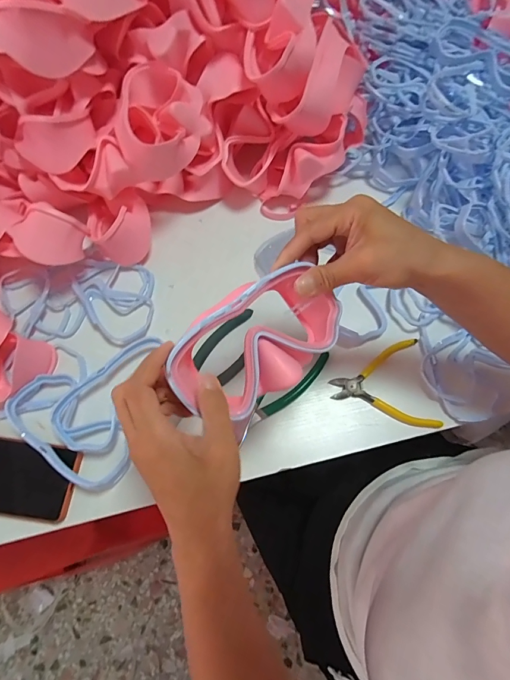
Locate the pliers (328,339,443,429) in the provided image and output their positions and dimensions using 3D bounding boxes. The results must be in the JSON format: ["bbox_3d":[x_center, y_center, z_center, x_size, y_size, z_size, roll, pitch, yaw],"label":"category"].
[{"bbox_3d":[0.148,0.059,0.431,0.112,0.007,0.103,-10,70,-4],"label":"pliers"}]

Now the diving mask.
[{"bbox_3d":[0.004,0.004,0.293,0.142,0.056,0.078,-32,74,-10],"label":"diving mask"}]

